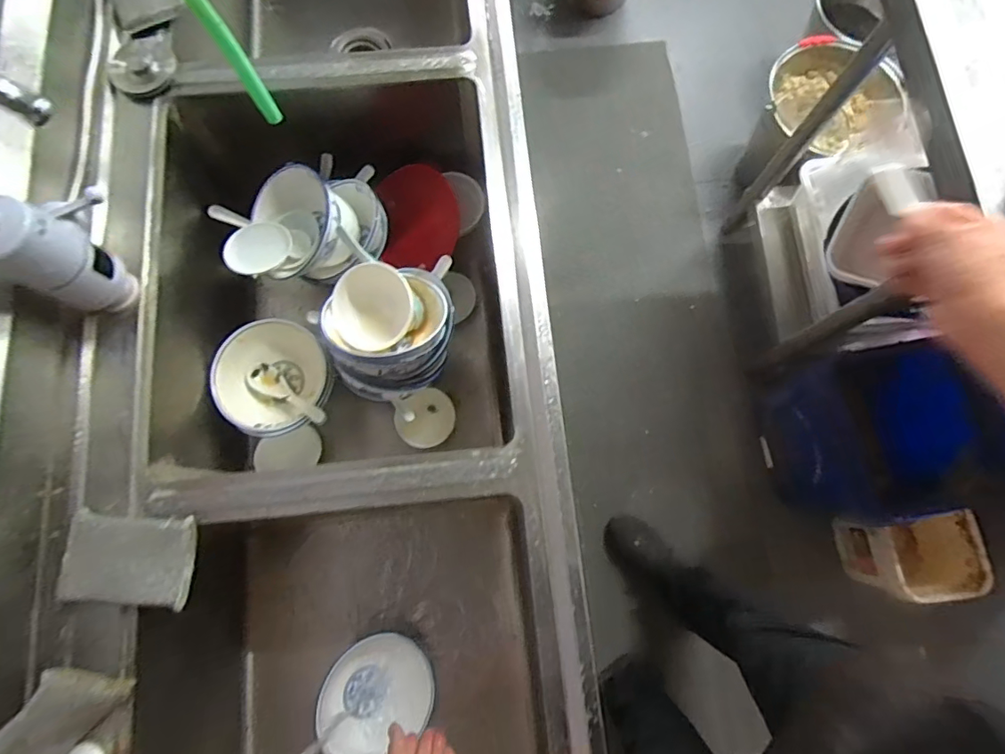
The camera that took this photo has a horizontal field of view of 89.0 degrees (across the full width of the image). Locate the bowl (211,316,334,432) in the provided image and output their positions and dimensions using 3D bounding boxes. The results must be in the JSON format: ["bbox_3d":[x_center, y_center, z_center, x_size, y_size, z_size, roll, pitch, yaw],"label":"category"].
[{"bbox_3d":[-0.319,0.001,0.719,0.150,0.054,0.164,-29,79,-7],"label":"bowl"}]

